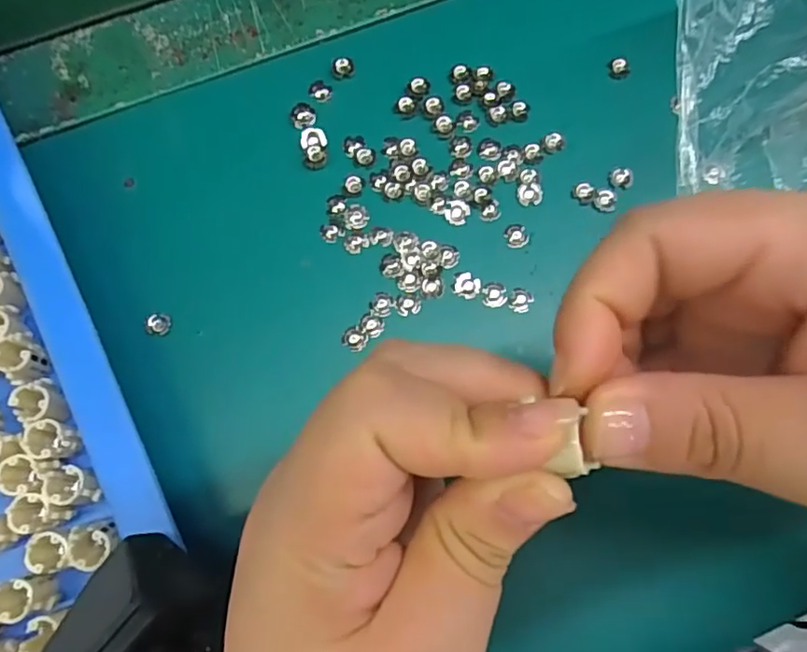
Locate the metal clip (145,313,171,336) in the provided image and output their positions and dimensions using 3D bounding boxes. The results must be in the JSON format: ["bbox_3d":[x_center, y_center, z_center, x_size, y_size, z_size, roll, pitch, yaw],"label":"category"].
[{"bbox_3d":[-0.103,-0.001,0.252,0.010,0.004,0.009,7,75,2],"label":"metal clip"}]

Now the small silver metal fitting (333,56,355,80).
[{"bbox_3d":[-0.028,-0.120,0.278,0.010,0.004,0.010,0,83,2],"label":"small silver metal fitting"}]

